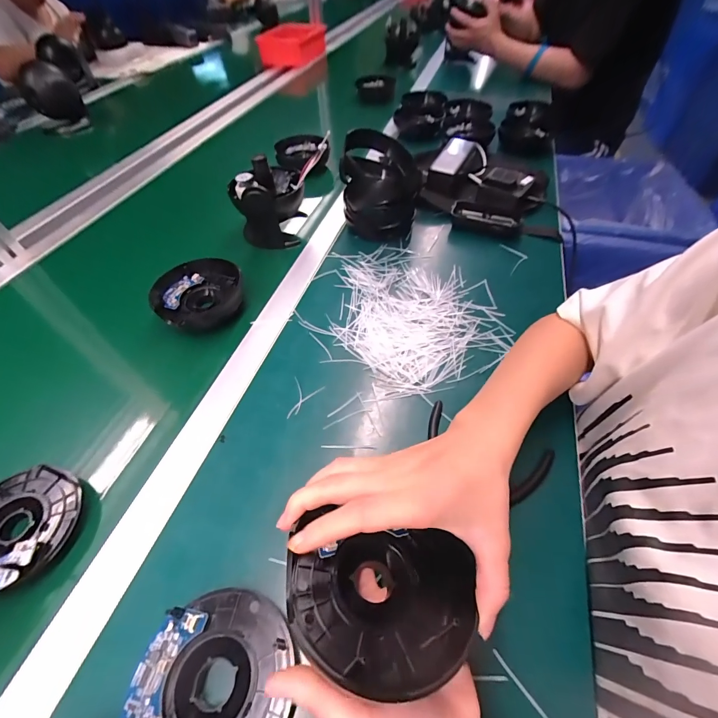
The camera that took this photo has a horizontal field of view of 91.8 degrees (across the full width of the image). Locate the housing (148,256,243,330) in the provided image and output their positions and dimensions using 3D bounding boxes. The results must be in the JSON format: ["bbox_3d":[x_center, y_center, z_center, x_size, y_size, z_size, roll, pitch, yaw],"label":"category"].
[{"bbox_3d":[-0.214,-0.083,0.467,0.110,0.041,0.106,0,53,1],"label":"housing"}]

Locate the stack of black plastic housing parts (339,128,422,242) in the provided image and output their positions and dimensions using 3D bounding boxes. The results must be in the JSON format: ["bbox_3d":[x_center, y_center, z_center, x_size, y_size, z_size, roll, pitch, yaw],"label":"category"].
[{"bbox_3d":[0.030,-0.271,0.553,0.113,0.124,0.149,-7,53,-5],"label":"stack of black plastic housing parts"}]

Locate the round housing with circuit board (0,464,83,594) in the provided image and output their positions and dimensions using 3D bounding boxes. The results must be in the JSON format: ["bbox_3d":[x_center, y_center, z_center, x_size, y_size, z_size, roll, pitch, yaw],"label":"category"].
[{"bbox_3d":[-0.300,0.142,0.297,0.097,0.024,0.099,0,53,1],"label":"round housing with circuit board"}]

